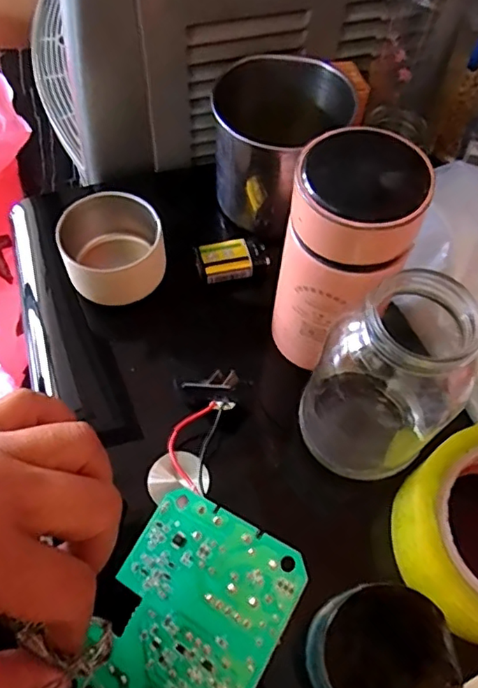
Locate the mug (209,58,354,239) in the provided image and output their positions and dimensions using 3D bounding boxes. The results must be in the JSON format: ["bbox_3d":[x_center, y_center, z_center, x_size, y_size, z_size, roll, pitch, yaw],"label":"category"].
[{"bbox_3d":[0.025,-0.139,0.386,0.079,0.082,0.084,38,64,17],"label":"mug"}]

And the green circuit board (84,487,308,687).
[{"bbox_3d":[-0.024,0.125,0.249,0.081,0.004,0.098,21,69,29],"label":"green circuit board"}]

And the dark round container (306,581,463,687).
[{"bbox_3d":[0.063,0.142,0.251,0.057,0.046,0.055,2,60,-3],"label":"dark round container"}]

